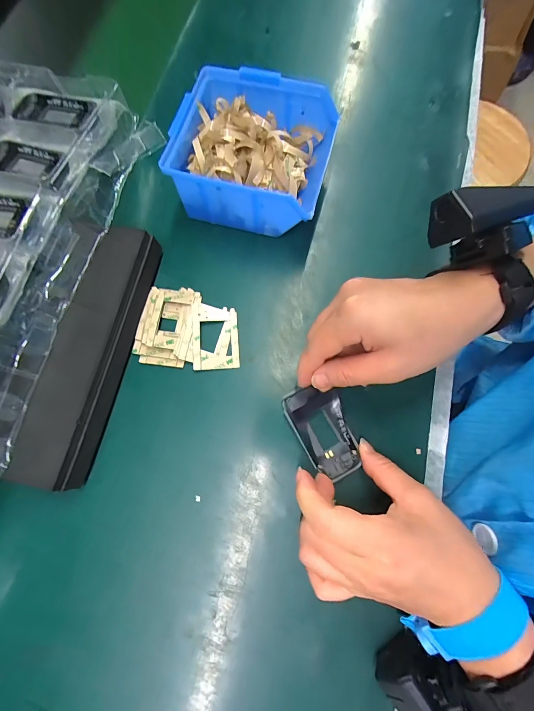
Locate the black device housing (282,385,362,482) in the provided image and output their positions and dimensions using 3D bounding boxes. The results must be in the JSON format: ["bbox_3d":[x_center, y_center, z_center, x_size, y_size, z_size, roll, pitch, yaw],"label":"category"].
[{"bbox_3d":[0.044,0.061,0.255,0.042,0.014,0.073,-20,74,-5],"label":"black device housing"}]

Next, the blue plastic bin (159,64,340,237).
[{"bbox_3d":[-0.011,-0.181,0.297,0.131,0.065,0.123,13,74,5],"label":"blue plastic bin"}]

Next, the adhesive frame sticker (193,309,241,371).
[{"bbox_3d":[-0.045,-0.015,0.282,0.039,0.004,0.055,-2,76,-6],"label":"adhesive frame sticker"}]

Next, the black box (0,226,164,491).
[{"bbox_3d":[-0.142,-0.006,0.266,0.057,0.036,0.211,10,74,4],"label":"black box"}]

